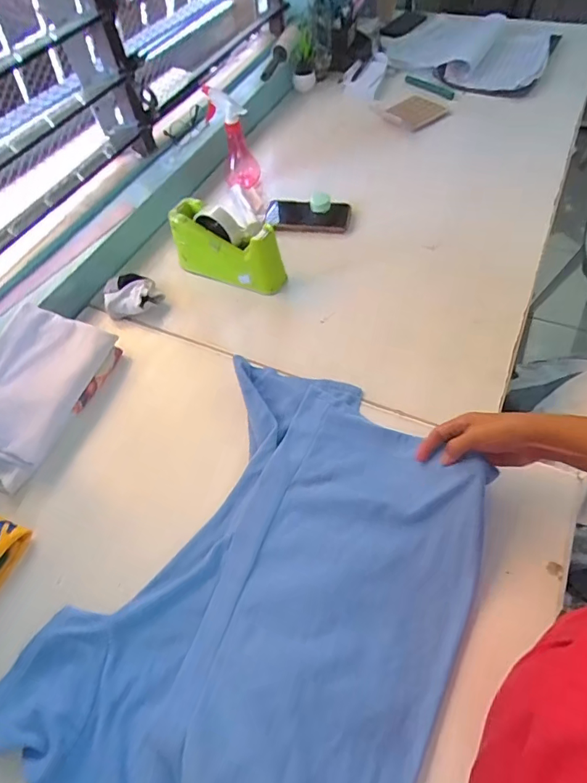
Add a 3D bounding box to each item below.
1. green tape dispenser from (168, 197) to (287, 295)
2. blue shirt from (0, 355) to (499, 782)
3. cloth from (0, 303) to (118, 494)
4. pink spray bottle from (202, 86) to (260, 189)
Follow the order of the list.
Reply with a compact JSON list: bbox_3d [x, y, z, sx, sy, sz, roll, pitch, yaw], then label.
[{"bbox_3d":[-0.109,-0.239,0.772,0.198,0.103,0.070,28,63,21],"label":"green tape dispenser"},{"bbox_3d":[-0.036,0.225,0.480,0.404,0.052,0.583,15,59,14],"label":"blue shirt"},{"bbox_3d":[-0.382,-0.005,0.653,0.153,0.051,0.242,16,60,15],"label":"cloth"},{"bbox_3d":[-0.121,-0.513,0.930,0.081,0.176,0.057,-11,56,-2],"label":"pink spray bottle"}]

